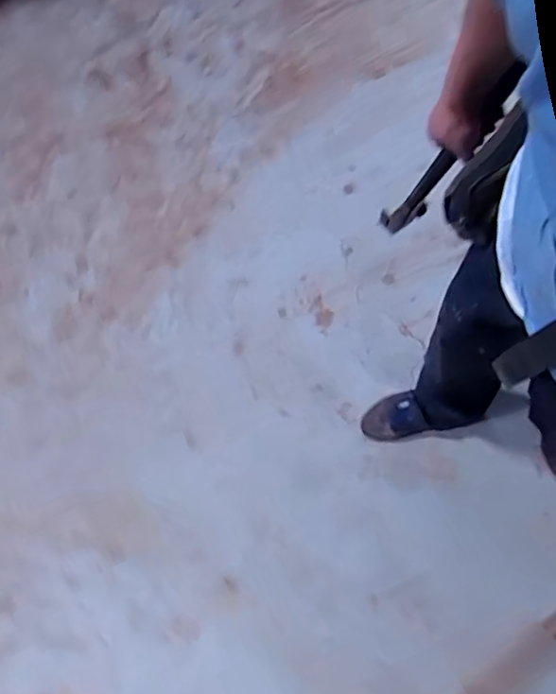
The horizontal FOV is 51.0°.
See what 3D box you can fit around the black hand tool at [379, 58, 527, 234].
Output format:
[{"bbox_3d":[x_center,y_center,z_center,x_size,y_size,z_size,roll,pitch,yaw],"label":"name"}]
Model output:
[{"bbox_3d":[0.228,-0.250,0.757,0.096,0.279,0.026,-21,73,-33],"label":"black hand tool"}]

